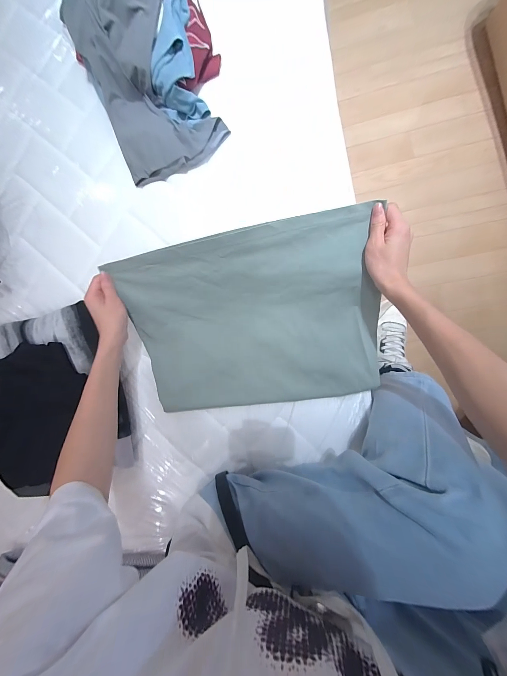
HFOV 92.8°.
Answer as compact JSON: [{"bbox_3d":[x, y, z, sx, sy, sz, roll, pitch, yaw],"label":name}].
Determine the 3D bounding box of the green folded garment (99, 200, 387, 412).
[{"bbox_3d":[-0.005,-0.023,0.437,0.437,0.038,0.314,-9,107,7],"label":"green folded garment"}]

